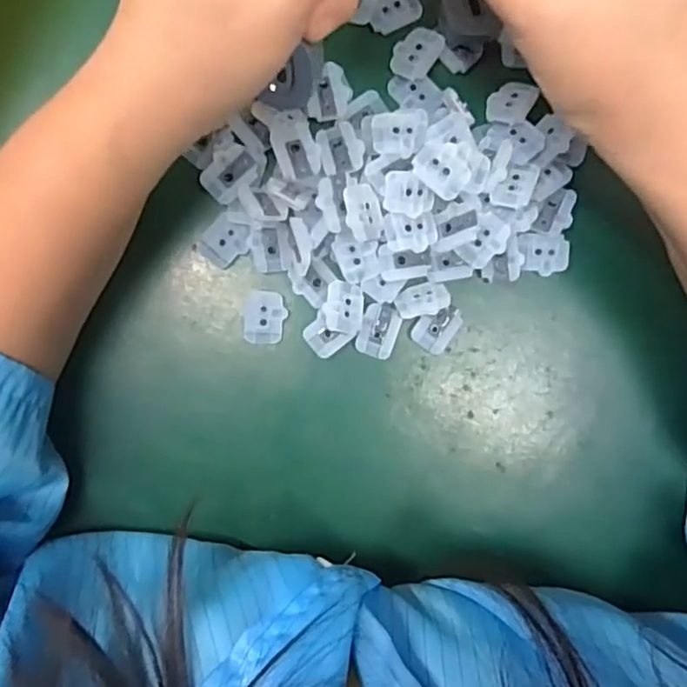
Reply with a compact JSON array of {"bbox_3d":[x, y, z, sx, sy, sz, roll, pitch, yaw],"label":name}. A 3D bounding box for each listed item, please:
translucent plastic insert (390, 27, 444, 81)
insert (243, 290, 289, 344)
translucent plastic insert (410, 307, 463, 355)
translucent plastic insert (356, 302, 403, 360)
[{"bbox_3d":[0.029,-0.118,0.249,0.016,0.004,0.021,34,91,-3],"label":"translucent plastic insert"},{"bbox_3d":[-0.033,-0.011,0.254,0.017,0.004,0.022,8,92,-2],"label":"insert"},{"bbox_3d":[0.039,-0.007,0.257,0.015,0.004,0.021,39,91,-3],"label":"translucent plastic insert"},{"bbox_3d":[0.015,-0.005,0.254,0.016,0.004,0.022,16,92,-2],"label":"translucent plastic insert"}]

